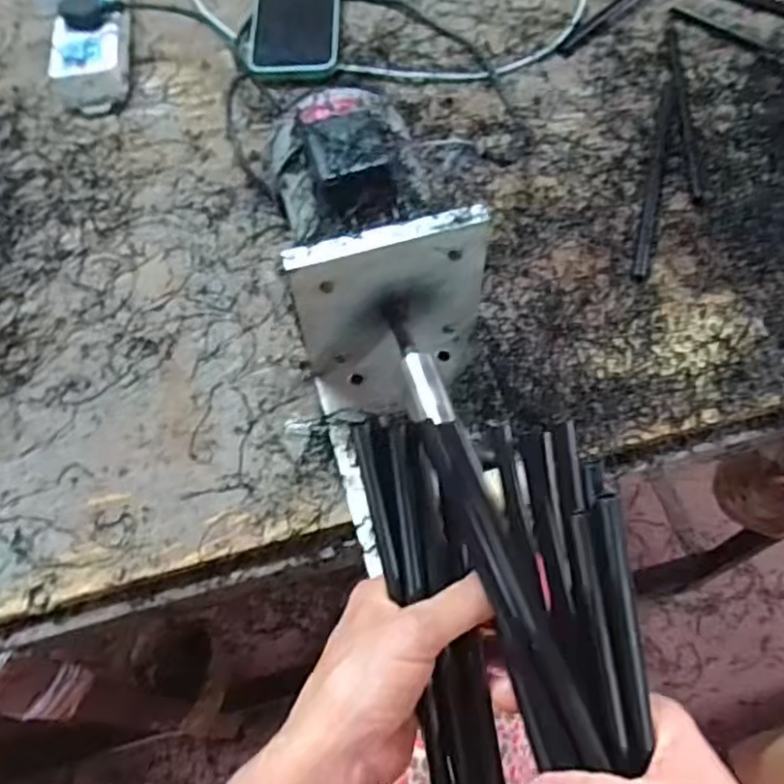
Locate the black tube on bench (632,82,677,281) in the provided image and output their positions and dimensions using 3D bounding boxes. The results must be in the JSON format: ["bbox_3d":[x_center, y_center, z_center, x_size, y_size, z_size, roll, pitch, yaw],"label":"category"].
[{"bbox_3d":[0.208,-0.173,0.533,0.012,0.011,0.212,15,63,9],"label":"black tube on bench"}]

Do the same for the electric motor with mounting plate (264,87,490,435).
[{"bbox_3d":[-0.009,-0.072,0.419,0.111,0.132,0.219,-22,64,-10],"label":"electric motor with mounting plate"}]

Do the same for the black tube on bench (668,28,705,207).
[{"bbox_3d":[0.247,-0.242,0.571,0.011,0.006,0.215,5,62,4],"label":"black tube on bench"}]

